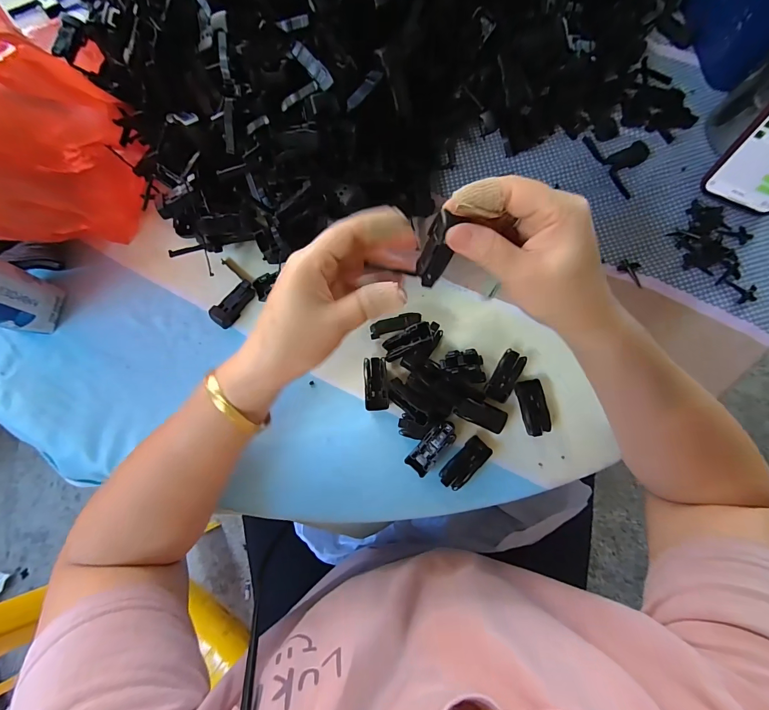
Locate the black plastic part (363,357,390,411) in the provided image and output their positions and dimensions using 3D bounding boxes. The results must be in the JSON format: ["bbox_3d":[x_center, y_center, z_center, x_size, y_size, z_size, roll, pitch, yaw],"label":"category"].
[{"bbox_3d":[-0.007,0.025,0.325,0.020,0.014,0.047,-4,74,-1],"label":"black plastic part"}]

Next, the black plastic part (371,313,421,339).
[{"bbox_3d":[0.009,-0.027,0.326,0.047,0.009,0.012,-18,74,11],"label":"black plastic part"}]

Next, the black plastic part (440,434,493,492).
[{"bbox_3d":[0.068,0.091,0.308,0.048,0.009,0.021,-43,78,-11],"label":"black plastic part"}]

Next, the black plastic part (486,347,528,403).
[{"bbox_3d":[0.107,0.018,0.323,0.020,0.009,0.050,31,77,9],"label":"black plastic part"}]

